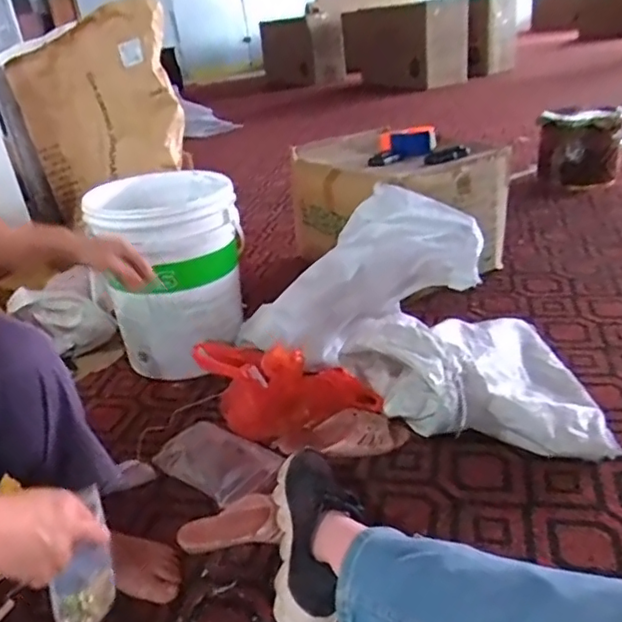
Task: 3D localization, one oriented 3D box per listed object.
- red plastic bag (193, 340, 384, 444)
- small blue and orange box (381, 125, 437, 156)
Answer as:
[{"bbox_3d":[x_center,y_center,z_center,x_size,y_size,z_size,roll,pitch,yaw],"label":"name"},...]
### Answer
[{"bbox_3d":[-0.043,0.126,1.051,0.318,0.133,0.162,1,28,14],"label":"red plastic bag"},{"bbox_3d":[0.259,-0.448,1.570,0.147,0.076,0.029,0,39,33],"label":"small blue and orange box"}]

